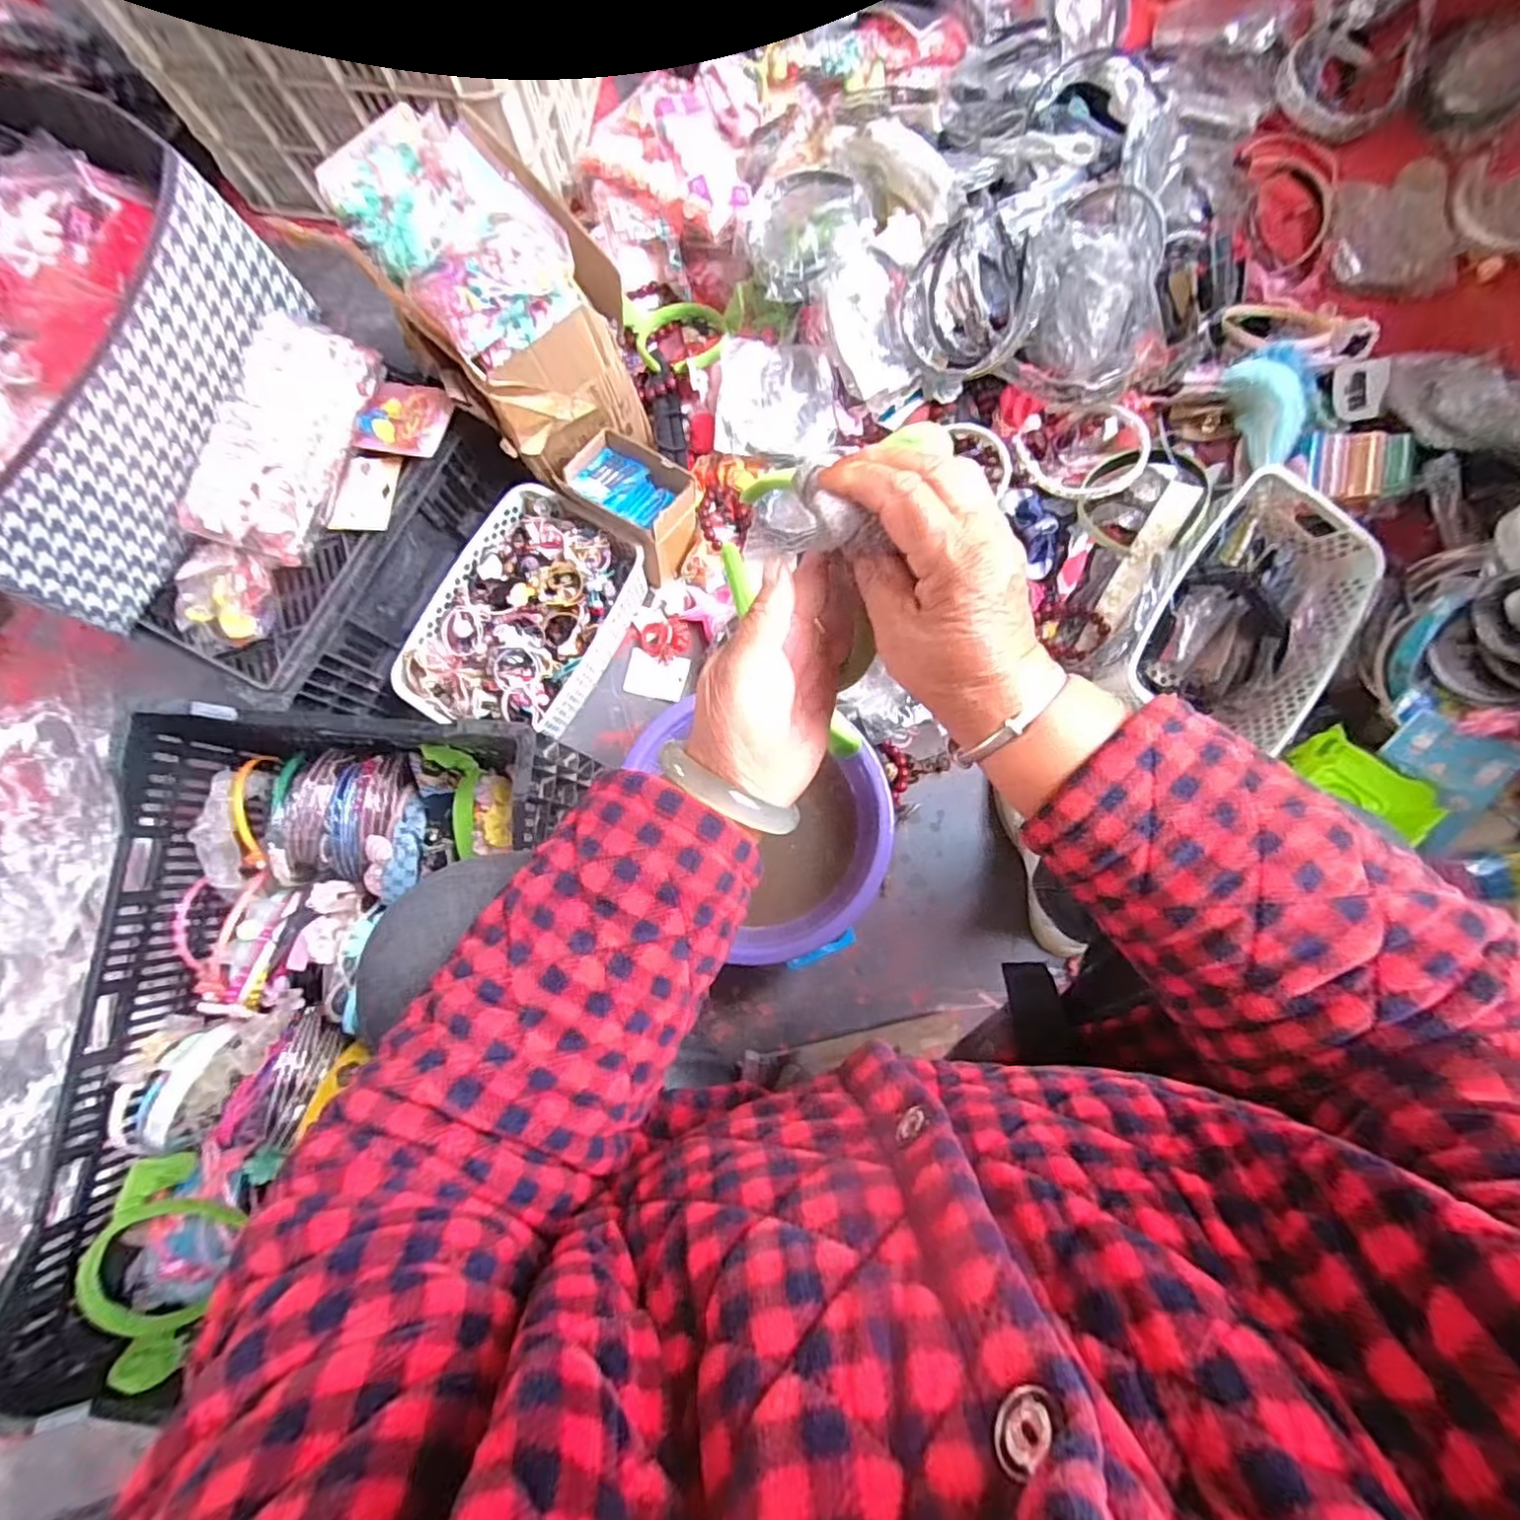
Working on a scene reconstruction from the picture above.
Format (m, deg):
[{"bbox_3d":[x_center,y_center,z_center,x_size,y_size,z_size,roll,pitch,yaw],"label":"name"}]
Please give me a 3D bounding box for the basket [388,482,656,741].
[{"bbox_3d":[-0.282,-0.165,0.786,0.212,0.092,0.291,28,84,7],"label":"basket"}]

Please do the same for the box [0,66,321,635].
[{"bbox_3d":[-0.690,-0.386,0.608,0.375,0.163,0.402,25,83,7],"label":"box"}]

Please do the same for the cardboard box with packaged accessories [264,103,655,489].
[{"bbox_3d":[-0.301,-0.498,0.711,0.196,0.210,0.330,-45,81,-4],"label":"cardboard box with packaged accessories"}]

